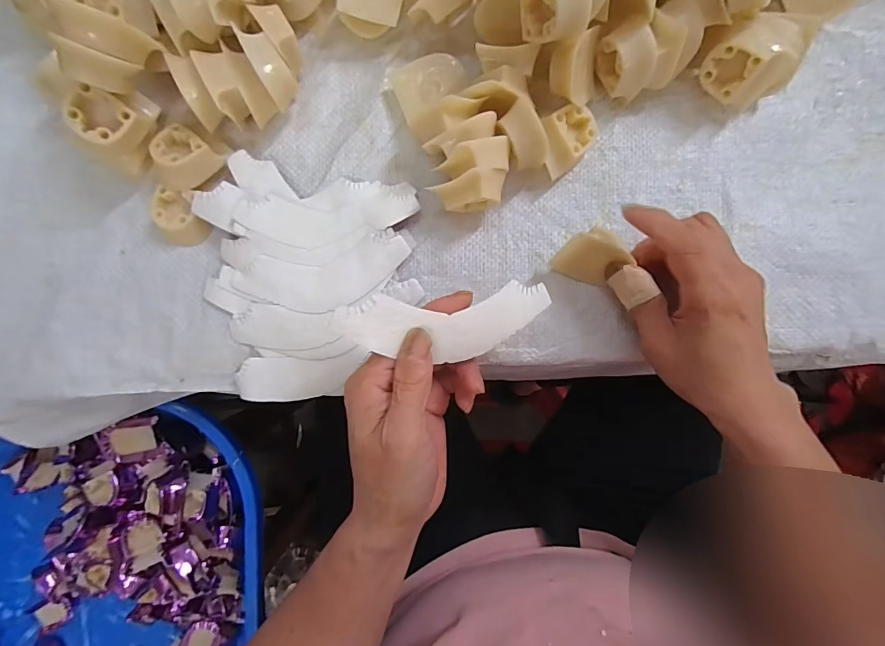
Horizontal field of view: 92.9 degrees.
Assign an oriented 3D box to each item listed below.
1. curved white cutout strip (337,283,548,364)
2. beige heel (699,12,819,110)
[{"bbox_3d":[0.004,0.002,0.222,0.114,0.004,0.037,-6,108,-17],"label":"curved white cutout strip"},{"bbox_3d":[0.193,-0.162,0.265,0.049,0.043,0.048,0,89,1],"label":"beige heel"}]

